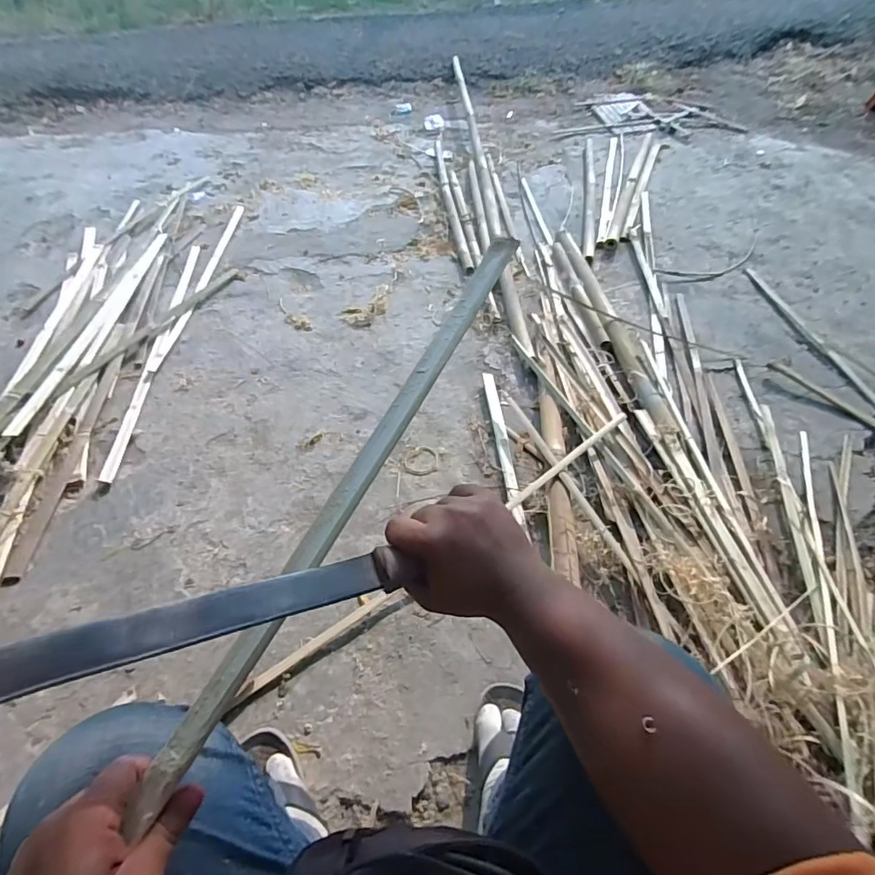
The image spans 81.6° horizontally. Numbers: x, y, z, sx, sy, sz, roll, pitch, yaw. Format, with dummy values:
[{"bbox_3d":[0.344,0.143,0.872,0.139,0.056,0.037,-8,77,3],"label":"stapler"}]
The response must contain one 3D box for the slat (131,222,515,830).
[{"bbox_3d":[-0.061,0.026,0.422,0.033,0.009,0.539,23,69,20],"label":"slat"}]

